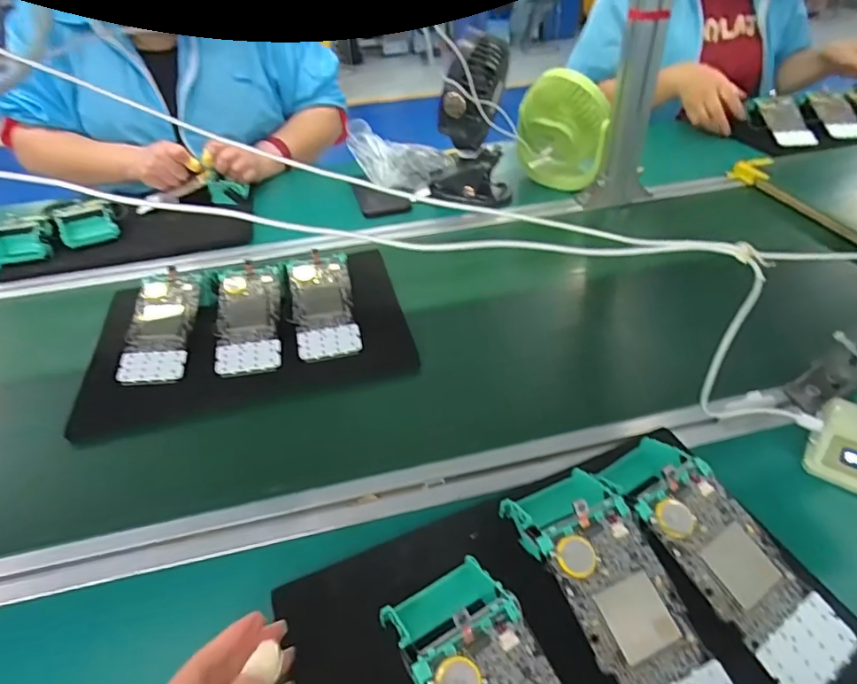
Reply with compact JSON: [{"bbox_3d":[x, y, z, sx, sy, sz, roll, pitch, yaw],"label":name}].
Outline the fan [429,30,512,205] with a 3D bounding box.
[{"bbox_3d":[0.067,-0.314,0.781,0.130,0.230,0.141,6,41,6],"label":"fan"}]

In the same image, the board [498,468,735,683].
[{"bbox_3d":[0.122,0.162,0.329,0.073,0.036,0.165,-18,58,-20],"label":"board"}]

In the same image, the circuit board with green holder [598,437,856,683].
[{"bbox_3d":[0.193,0.138,0.350,0.070,0.045,0.169,-23,47,-25],"label":"circuit board with green holder"}]

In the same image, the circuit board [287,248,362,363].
[{"bbox_3d":[-0.119,-0.044,0.595,0.067,0.008,0.142,-9,59,-11],"label":"circuit board"}]

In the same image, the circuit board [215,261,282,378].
[{"bbox_3d":[-0.201,-0.028,0.584,0.069,0.006,0.142,-8,59,-10],"label":"circuit board"}]

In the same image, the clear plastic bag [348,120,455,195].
[{"bbox_3d":[-0.043,-0.303,0.868,0.173,0.090,0.105,-4,41,-6],"label":"clear plastic bag"}]

